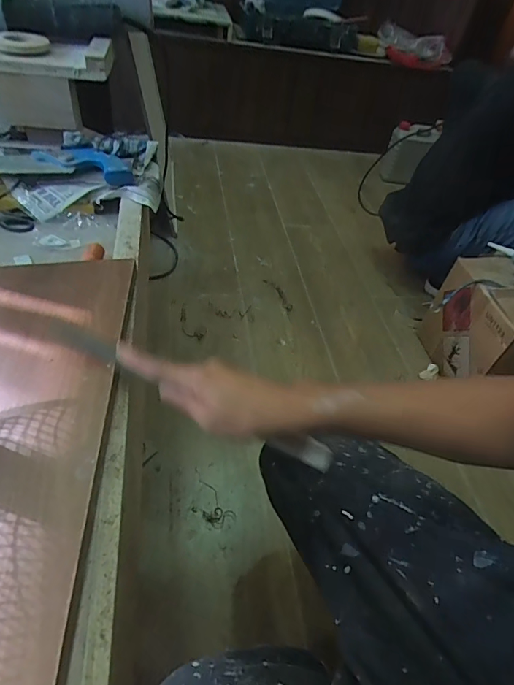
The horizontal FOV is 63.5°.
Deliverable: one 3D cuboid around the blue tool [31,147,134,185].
[{"bbox_3d":[-0.294,-0.314,0.730,0.177,0.030,0.070,16,45,5],"label":"blue tool"}]

